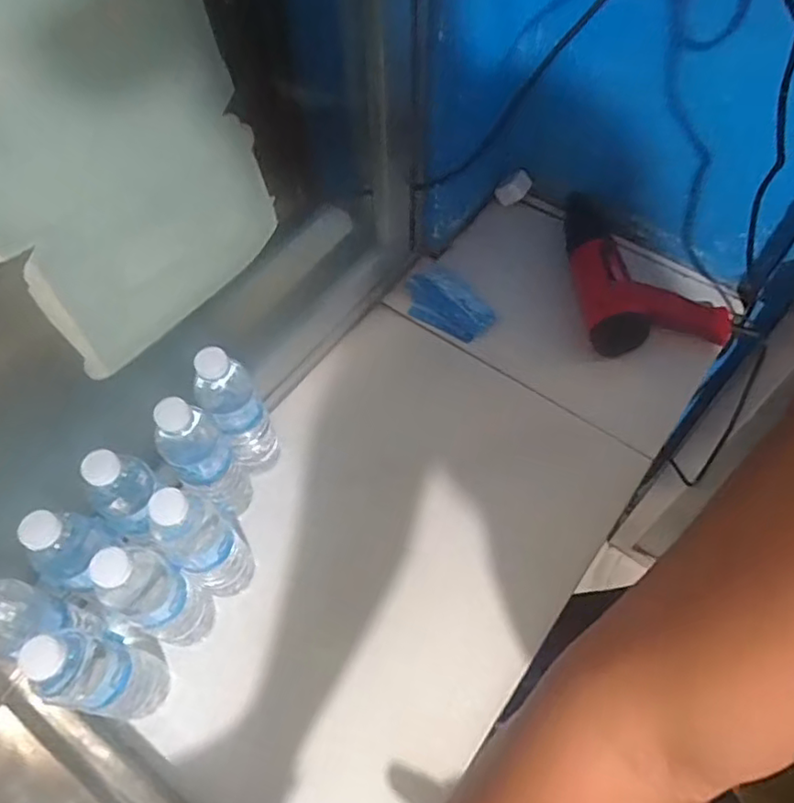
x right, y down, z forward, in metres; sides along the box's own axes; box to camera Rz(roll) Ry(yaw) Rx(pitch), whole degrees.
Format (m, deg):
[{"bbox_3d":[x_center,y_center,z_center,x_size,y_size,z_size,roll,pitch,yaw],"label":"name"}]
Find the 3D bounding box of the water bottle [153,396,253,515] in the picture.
[{"bbox_3d":[-0.196,0.067,0.664,0.062,0.207,0.052,-37,65,-18],"label":"water bottle"}]

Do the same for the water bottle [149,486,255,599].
[{"bbox_3d":[-0.185,0.139,0.618,0.054,0.204,0.063,34,67,19],"label":"water bottle"}]

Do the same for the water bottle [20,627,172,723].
[{"bbox_3d":[-0.261,0.239,0.560,0.059,0.204,0.059,24,64,15],"label":"water bottle"}]

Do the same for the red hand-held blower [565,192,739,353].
[{"bbox_3d":[0.343,-0.189,0.878,0.214,0.081,0.270,2,60,3],"label":"red hand-held blower"}]

